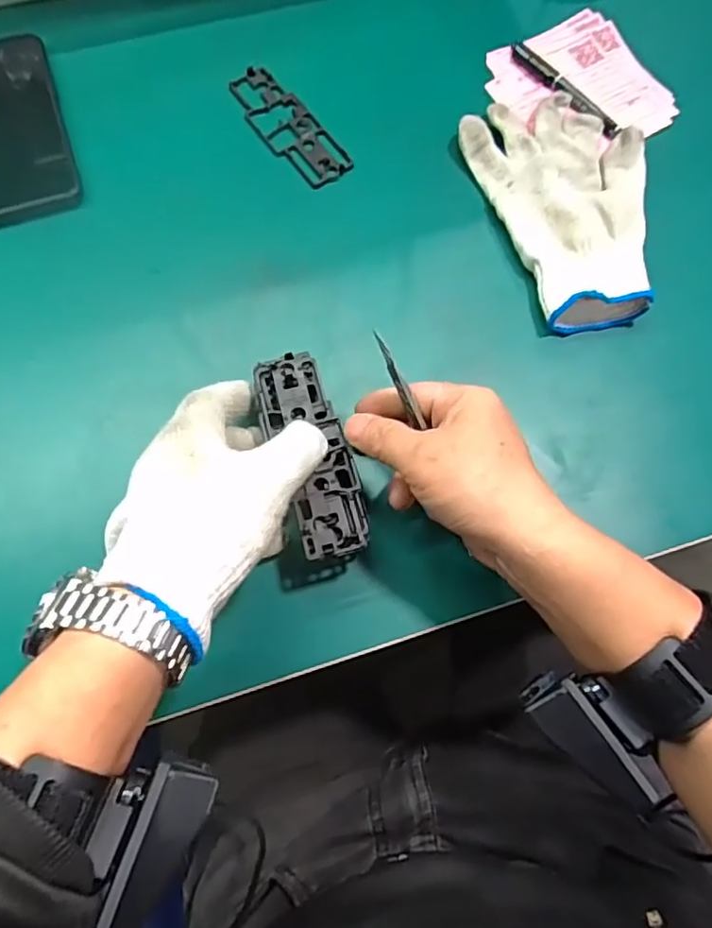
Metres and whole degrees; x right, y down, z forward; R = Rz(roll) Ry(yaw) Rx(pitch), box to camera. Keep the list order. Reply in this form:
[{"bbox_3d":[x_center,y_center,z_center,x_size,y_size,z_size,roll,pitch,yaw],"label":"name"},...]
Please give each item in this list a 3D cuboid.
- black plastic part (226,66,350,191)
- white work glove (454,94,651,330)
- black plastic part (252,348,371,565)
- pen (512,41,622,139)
[{"bbox_3d":[-0.053,-0.264,0.471,0.045,0.007,0.124,-33,76,-11],"label":"black plastic part"},{"bbox_3d":[0.163,-0.192,0.441,0.116,0.027,0.190,-18,74,-7],"label":"white work glove"},{"bbox_3d":[-0.026,-0.007,0.358,0.043,0.010,0.126,-17,74,-7],"label":"black plastic part"},{"bbox_3d":[0.166,-0.299,0.479,0.014,0.011,0.119,-36,77,-12],"label":"pen"}]

